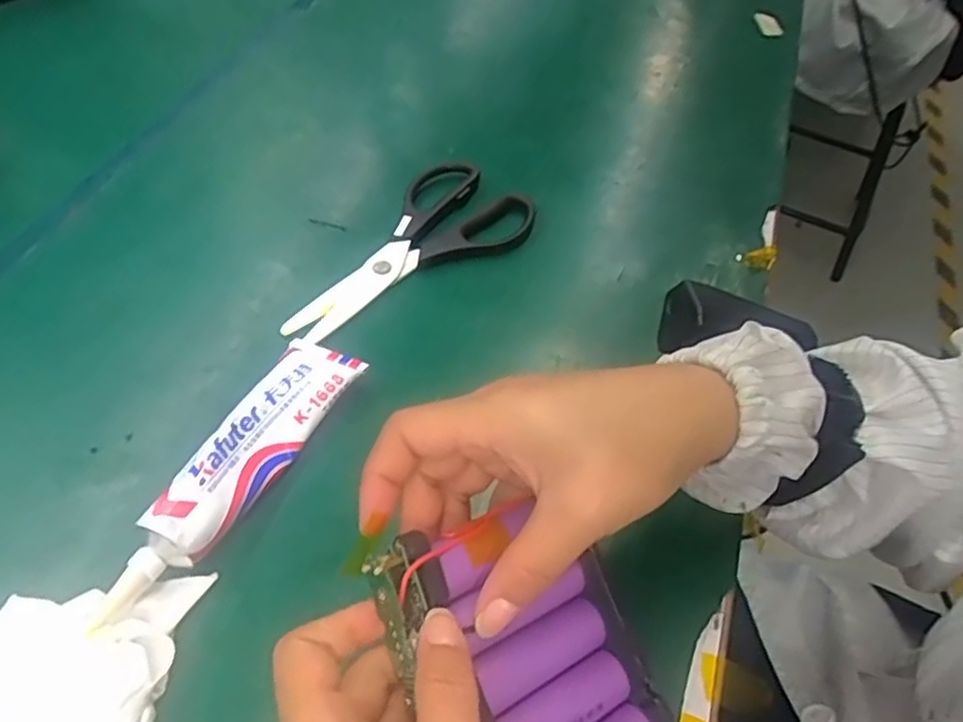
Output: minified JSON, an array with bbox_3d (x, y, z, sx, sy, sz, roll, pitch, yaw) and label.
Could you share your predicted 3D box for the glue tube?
[{"bbox_3d":[-0.120,0.050,0.333,0.040,0.030,0.166,24,54,13],"label":"glue tube"}]

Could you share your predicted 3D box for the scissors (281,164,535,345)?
[{"bbox_3d":[-0.035,-0.067,0.440,0.084,0.015,0.183,26,55,14],"label":"scissors"}]

